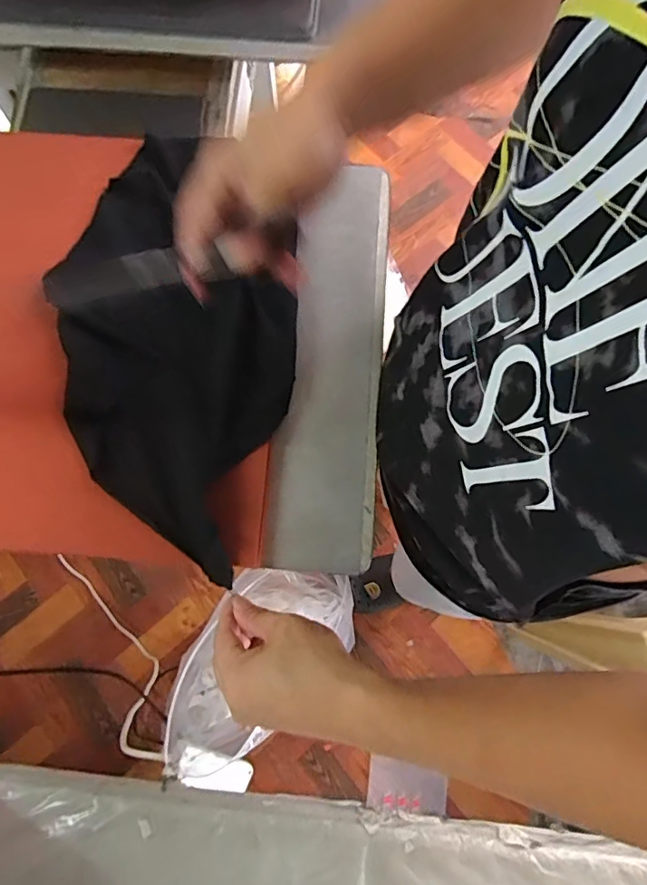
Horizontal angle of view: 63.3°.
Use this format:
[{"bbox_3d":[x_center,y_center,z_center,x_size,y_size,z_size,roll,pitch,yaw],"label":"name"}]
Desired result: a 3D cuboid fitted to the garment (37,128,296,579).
[{"bbox_3d":[-0.126,-0.097,0.456,0.192,0.038,0.402,-13,74,-3],"label":"garment"}]

